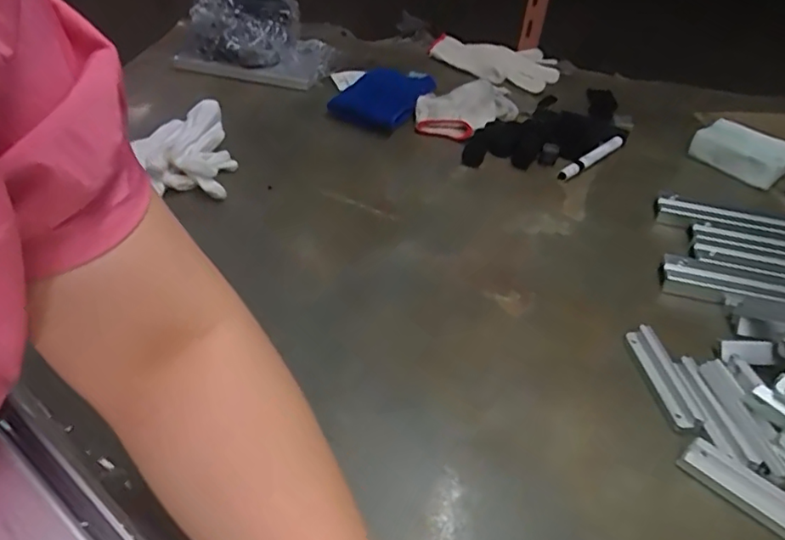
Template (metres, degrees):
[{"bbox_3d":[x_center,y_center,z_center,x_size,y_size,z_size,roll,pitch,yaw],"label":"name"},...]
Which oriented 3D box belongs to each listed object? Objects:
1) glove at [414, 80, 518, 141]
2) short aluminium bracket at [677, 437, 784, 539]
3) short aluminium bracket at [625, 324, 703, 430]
[{"bbox_3d":[0.104,-0.229,0.829,0.093,0.039,0.156,35,47,29],"label":"glove"},{"bbox_3d":[0.254,0.158,0.410,0.098,0.017,0.025,34,47,29],"label":"short aluminium bracket"},{"bbox_3d":[0.226,0.088,0.488,0.022,0.016,0.099,-2,40,-10],"label":"short aluminium bracket"}]

